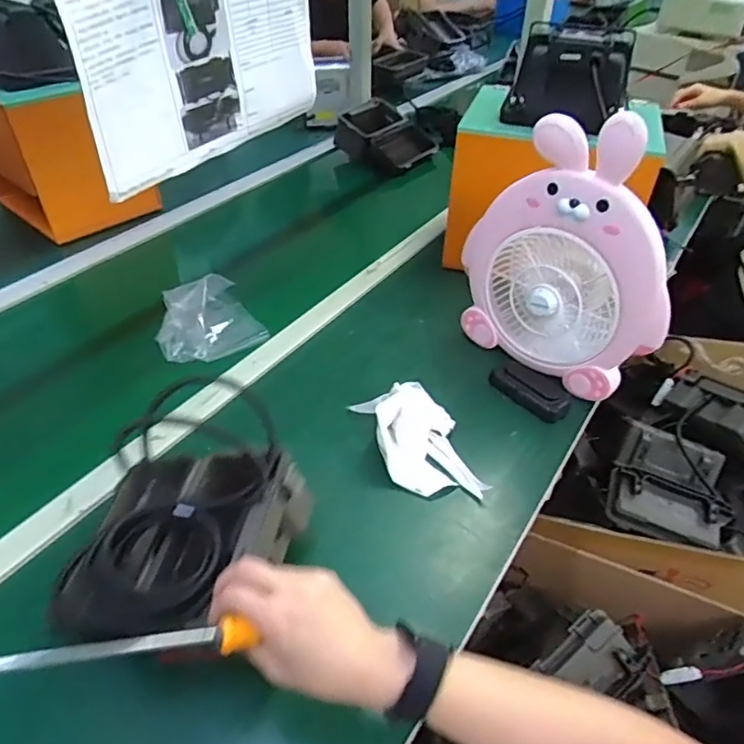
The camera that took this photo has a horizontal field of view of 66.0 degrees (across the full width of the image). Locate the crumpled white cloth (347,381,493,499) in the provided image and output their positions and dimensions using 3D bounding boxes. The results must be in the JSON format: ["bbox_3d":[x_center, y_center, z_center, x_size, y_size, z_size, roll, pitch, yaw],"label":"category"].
[{"bbox_3d":[0.056,0.075,0.683,0.105,0.073,0.167,-14,44,-16],"label":"crumpled white cloth"}]

